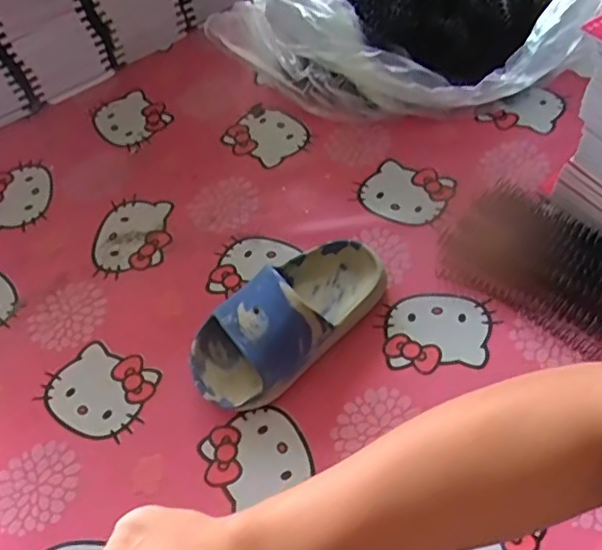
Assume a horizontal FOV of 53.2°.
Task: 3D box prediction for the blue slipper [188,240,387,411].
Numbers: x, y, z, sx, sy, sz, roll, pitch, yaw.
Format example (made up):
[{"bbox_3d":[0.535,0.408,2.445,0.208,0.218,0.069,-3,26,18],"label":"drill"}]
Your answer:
[{"bbox_3d":[-0.009,0.028,0.470,0.171,0.061,0.080,-39,62,-19],"label":"blue slipper"}]

